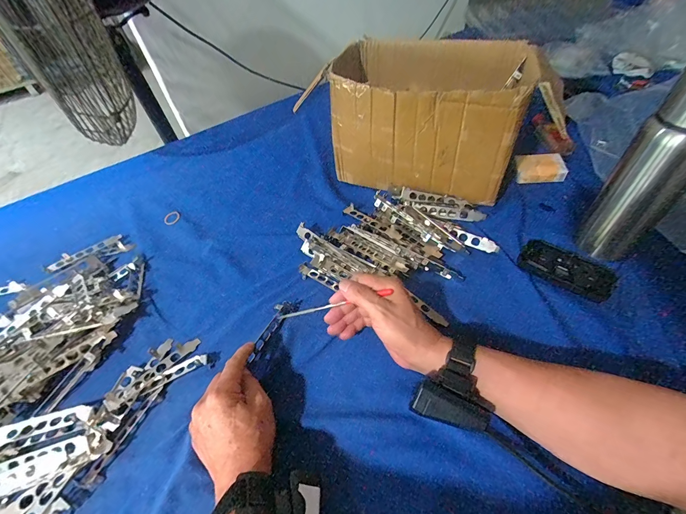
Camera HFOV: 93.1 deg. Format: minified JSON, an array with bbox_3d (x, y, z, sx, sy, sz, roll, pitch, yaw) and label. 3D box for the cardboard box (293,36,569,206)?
[{"bbox_3d":[0.150,-0.242,0.568,0.352,0.185,0.217,12,52,15],"label":"cardboard box"}]

